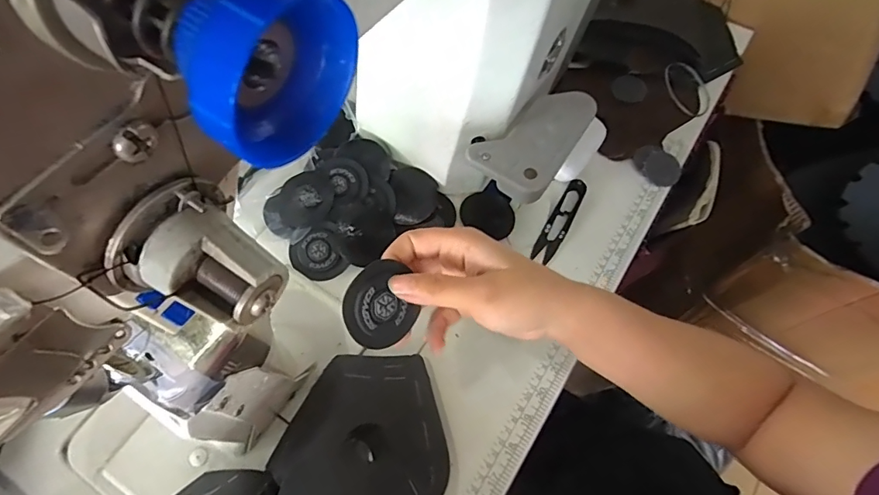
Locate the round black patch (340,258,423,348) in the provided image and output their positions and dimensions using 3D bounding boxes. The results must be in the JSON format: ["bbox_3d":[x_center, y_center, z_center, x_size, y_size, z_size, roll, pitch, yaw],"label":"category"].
[{"bbox_3d":[-0.035,0.035,0.282,0.044,0.050,0.004,-31,22,-29],"label":"round black patch"}]

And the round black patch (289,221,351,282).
[{"bbox_3d":[-0.107,0.006,0.421,0.046,0.004,0.047,0,88,-1],"label":"round black patch"}]

